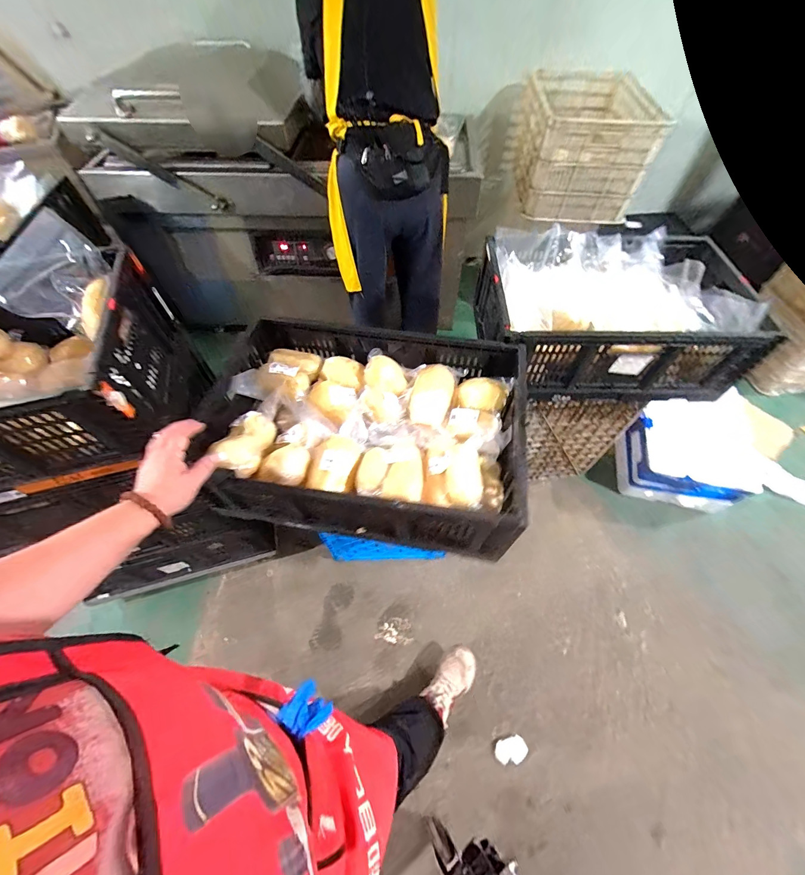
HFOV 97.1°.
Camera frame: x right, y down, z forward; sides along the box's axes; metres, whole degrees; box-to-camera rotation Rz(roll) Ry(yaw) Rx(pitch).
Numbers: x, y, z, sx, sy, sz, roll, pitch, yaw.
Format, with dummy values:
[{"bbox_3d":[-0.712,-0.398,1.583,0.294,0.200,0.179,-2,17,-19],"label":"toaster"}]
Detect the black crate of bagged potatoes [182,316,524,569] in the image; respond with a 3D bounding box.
[{"bbox_3d":[-0.084,-0.020,0.745,0.604,0.194,0.393,6,57,9],"label":"black crate of bagged potatoes"}]

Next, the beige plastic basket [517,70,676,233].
[{"bbox_3d":[0.691,-1.165,1.415,0.408,0.326,0.599,5,58,6],"label":"beige plastic basket"}]

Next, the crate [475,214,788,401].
[{"bbox_3d":[0.517,-0.318,0.923,0.585,0.242,0.379,0,58,3],"label":"crate"}]

